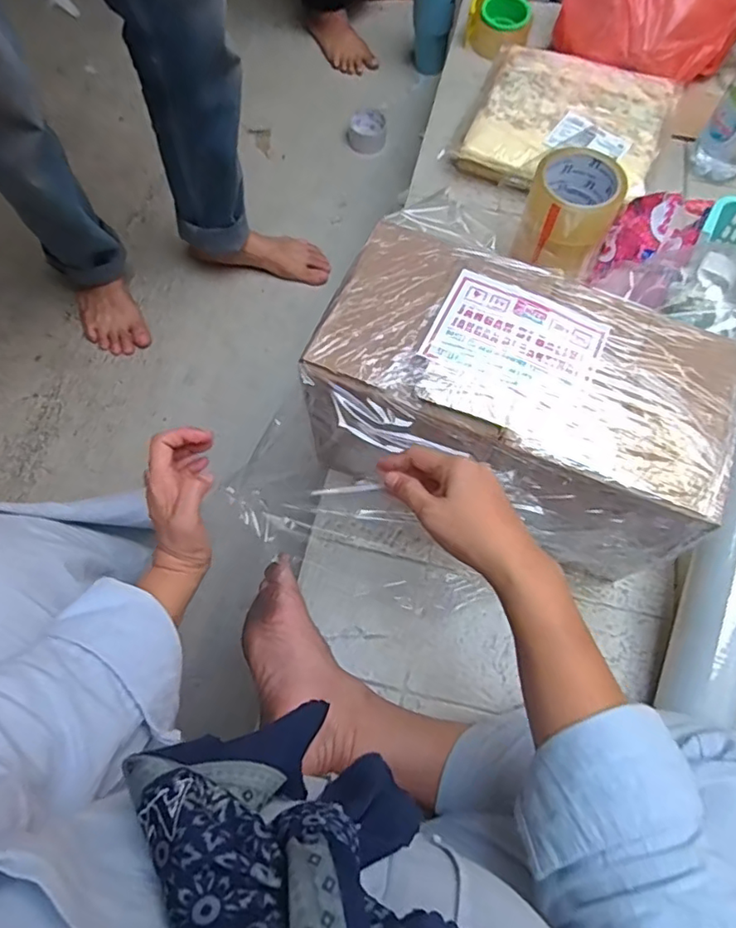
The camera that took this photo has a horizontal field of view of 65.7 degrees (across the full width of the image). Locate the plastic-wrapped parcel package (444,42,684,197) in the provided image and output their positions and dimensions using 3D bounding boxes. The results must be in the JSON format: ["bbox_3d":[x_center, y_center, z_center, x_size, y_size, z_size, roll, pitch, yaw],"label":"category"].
[{"bbox_3d":[0.302,-0.513,0.862,0.272,0.052,0.279,26,68,10],"label":"plastic-wrapped parcel package"}]

